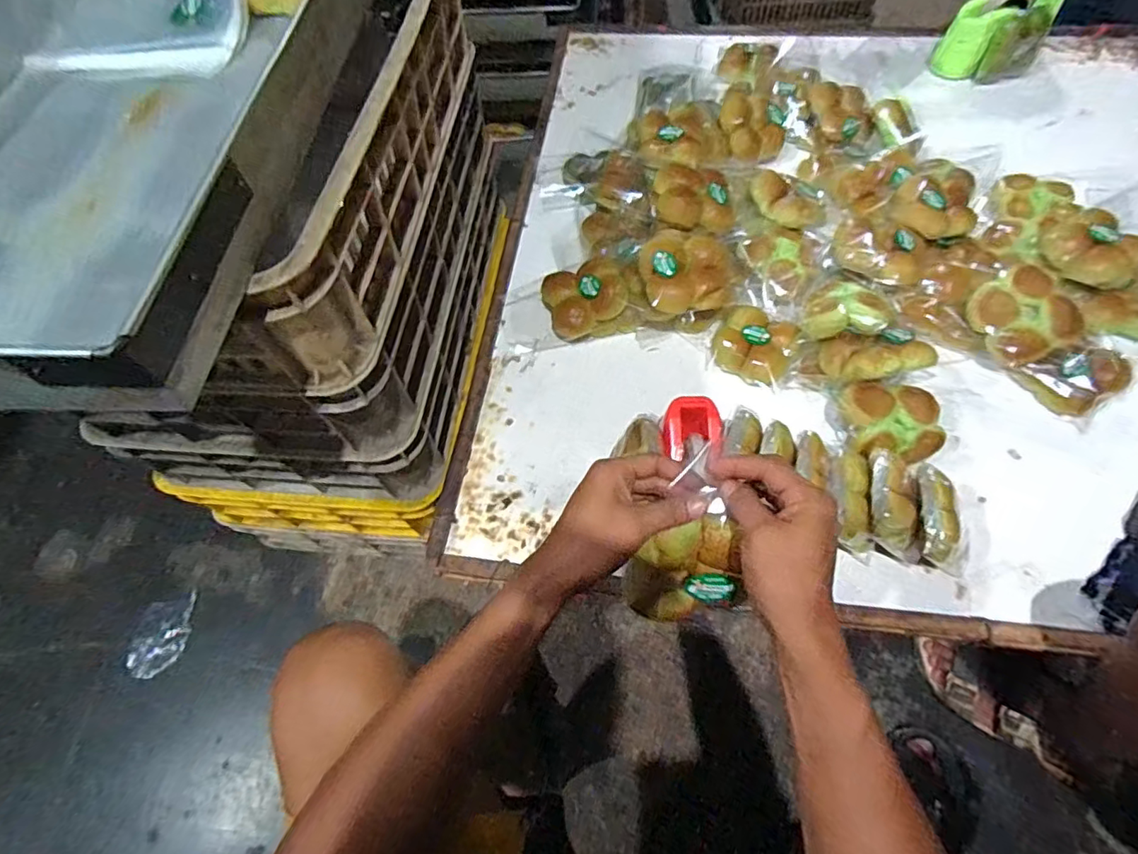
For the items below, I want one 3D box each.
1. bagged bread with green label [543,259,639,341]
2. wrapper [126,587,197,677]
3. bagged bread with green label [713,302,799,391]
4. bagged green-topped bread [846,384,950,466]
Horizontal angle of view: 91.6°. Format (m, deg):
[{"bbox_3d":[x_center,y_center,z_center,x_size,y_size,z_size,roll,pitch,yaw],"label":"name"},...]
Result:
[{"bbox_3d":[0.028,-0.184,0.807,0.115,0.077,0.107,-2,61,3],"label":"bagged bread with green label"},{"bbox_3d":[-0.673,0.343,0.917,0.075,0.028,0.137,13,63,11],"label":"wrapper"},{"bbox_3d":[0.257,-0.115,0.763,0.107,0.042,0.101,25,66,17],"label":"bagged bread with green label"},{"bbox_3d":[0.402,-0.002,0.695,0.116,0.065,0.088,-1,61,4],"label":"bagged green-topped bread"}]

